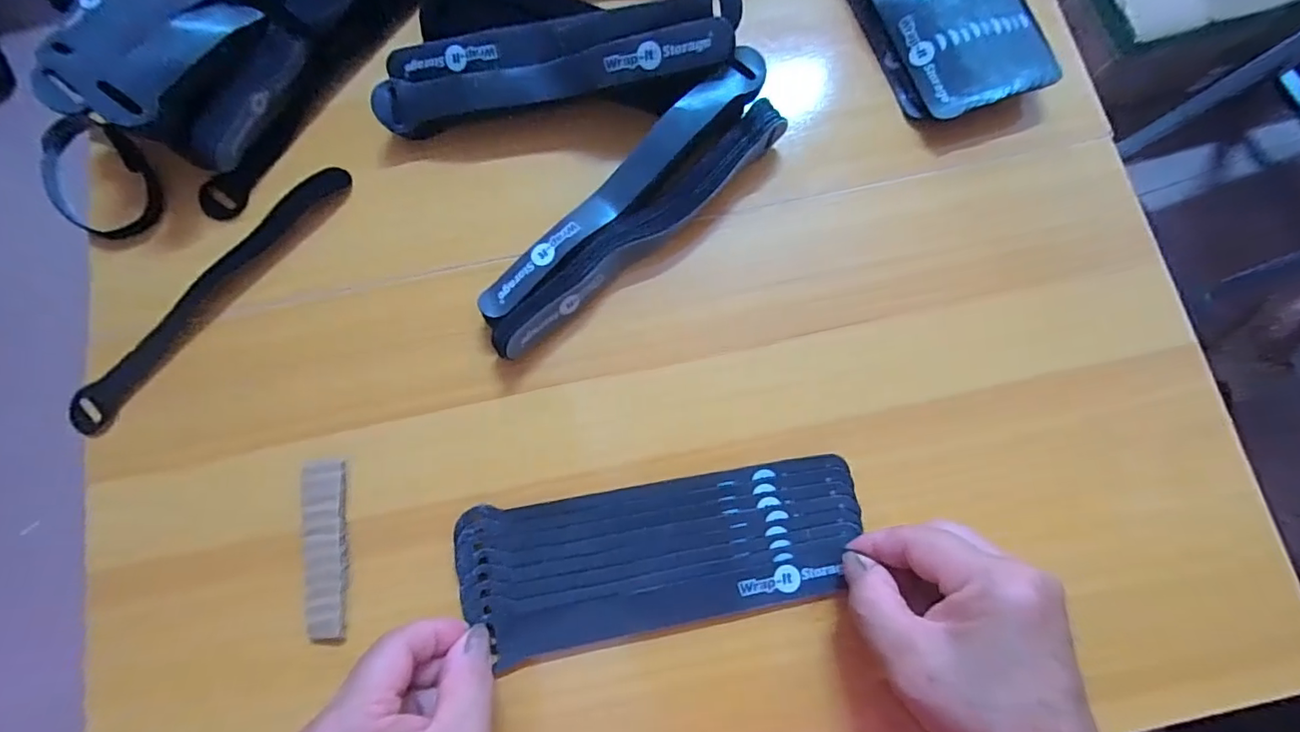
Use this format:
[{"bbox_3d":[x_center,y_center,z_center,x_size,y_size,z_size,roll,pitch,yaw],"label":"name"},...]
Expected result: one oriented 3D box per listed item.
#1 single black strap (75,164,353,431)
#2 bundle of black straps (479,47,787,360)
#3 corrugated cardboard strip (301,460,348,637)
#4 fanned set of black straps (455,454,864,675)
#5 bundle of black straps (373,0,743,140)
[{"bbox_3d":[-0.246,-0.042,0.307,0.022,0.007,0.194,39,81,8],"label":"single black strap"},{"bbox_3d":[-0.011,-0.085,0.297,0.195,0.041,0.045,-40,80,-7],"label":"bundle of black straps"},{"bbox_3d":[-0.163,0.091,0.274,0.019,0.010,0.085,-6,78,-1],"label":"corrugated cardboard strip"},{"bbox_3d":[0.007,0.094,0.275,0.195,0.015,0.070,-11,78,0],"label":"fanned set of black straps"},{"bbox_3d":[-0.052,-0.167,0.307,0.197,0.051,0.043,-4,78,0],"label":"bundle of black straps"}]

